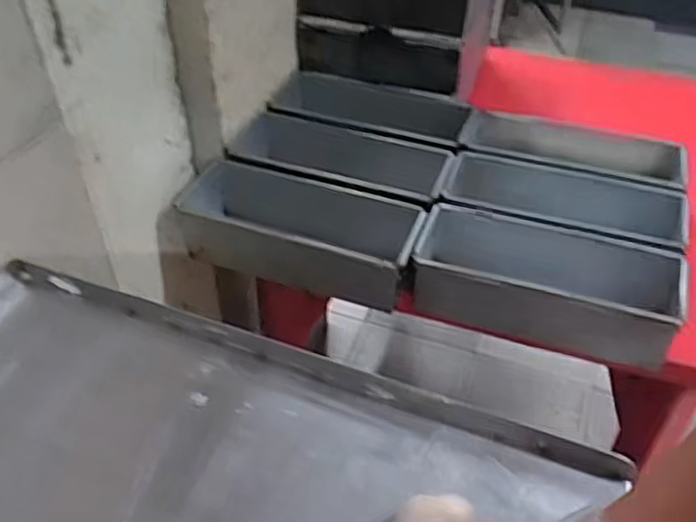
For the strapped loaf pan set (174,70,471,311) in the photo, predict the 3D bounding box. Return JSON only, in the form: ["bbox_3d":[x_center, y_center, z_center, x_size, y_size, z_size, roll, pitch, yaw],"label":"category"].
[{"bbox_3d":[-0.015,-0.144,1.029,0.314,0.103,0.434,14,45,10],"label":"strapped loaf pan set"}]

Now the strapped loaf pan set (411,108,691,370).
[{"bbox_3d":[0.291,-0.065,0.939,0.318,0.097,0.405,16,46,12],"label":"strapped loaf pan set"}]

